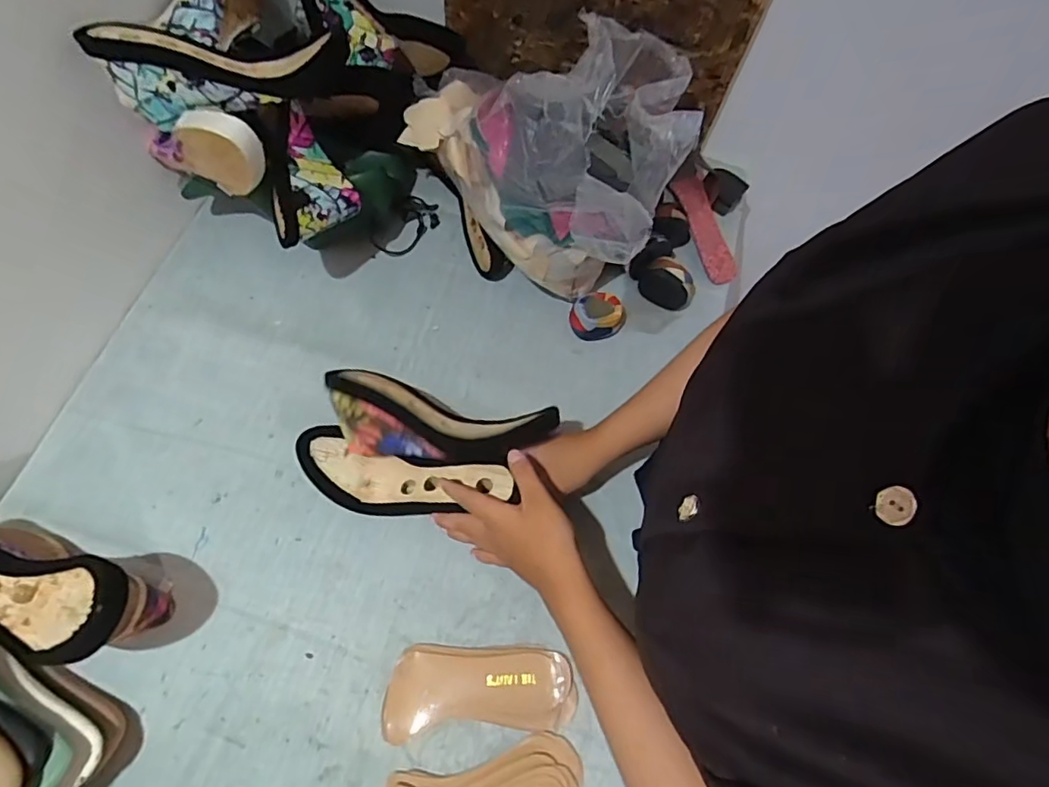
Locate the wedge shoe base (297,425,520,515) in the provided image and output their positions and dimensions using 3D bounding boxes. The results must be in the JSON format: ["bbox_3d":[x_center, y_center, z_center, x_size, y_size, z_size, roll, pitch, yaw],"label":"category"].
[{"bbox_3d":[-0.116,0.083,0.564,0.229,0.050,0.079,4,66,16],"label":"wedge shoe base"}]

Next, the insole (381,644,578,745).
[{"bbox_3d":[-0.042,0.278,0.529,0.173,0.019,0.075,-2,67,-4],"label":"insole"}]

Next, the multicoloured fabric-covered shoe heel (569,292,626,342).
[{"bbox_3d":[0.091,-0.096,0.684,0.069,0.036,0.053,-21,70,-11],"label":"multicoloured fabric-covered shoe heel"}]

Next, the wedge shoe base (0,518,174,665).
[{"bbox_3d":[-0.435,0.174,0.501,0.219,0.120,0.080,18,68,5],"label":"wedge shoe base"}]

